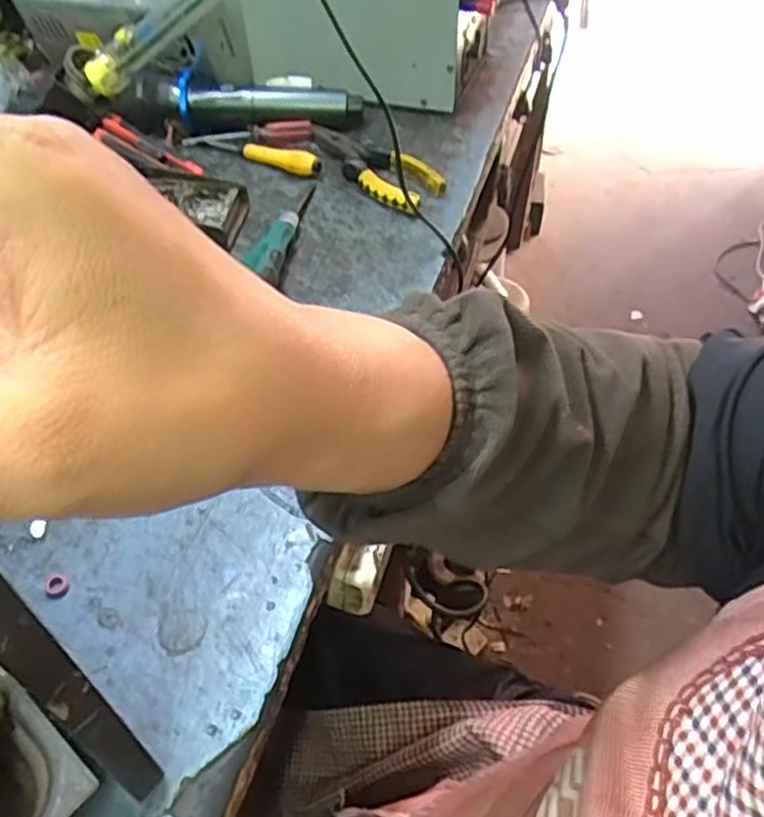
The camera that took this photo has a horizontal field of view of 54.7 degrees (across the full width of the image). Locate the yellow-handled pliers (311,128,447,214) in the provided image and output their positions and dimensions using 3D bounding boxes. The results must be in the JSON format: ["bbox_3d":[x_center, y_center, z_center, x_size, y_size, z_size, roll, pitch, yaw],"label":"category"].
[{"bbox_3d":[-0.011,-0.221,0.661,0.056,0.017,0.153,-34,55,-24],"label":"yellow-handled pliers"}]

